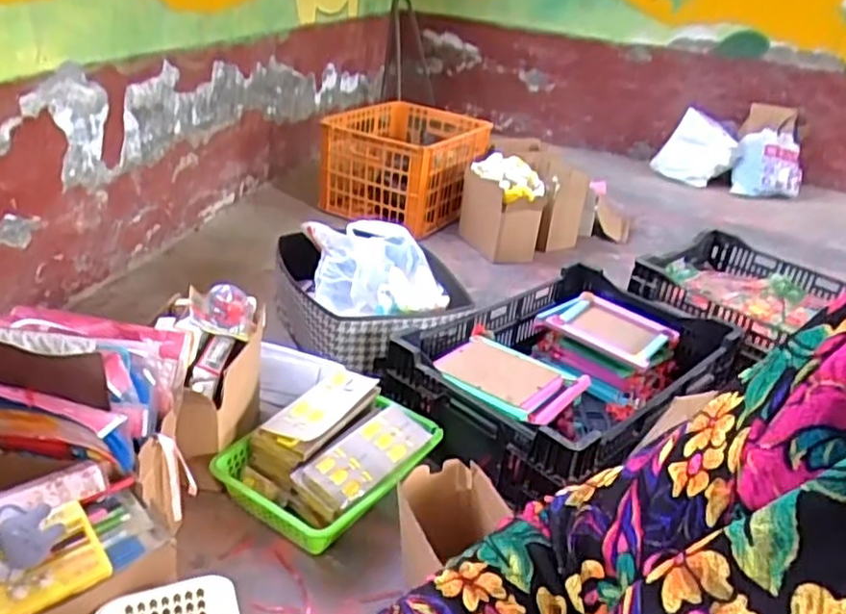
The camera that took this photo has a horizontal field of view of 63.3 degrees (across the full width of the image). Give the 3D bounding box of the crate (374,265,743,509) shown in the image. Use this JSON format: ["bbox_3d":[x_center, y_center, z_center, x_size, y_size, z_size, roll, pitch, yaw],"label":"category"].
[{"bbox_3d":[0.272,0.121,1.308,0.418,0.179,0.601,25,28,37],"label":"crate"}]

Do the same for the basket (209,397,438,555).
[{"bbox_3d":[-0.135,0.262,1.107,0.237,0.109,0.347,25,28,37],"label":"basket"}]

